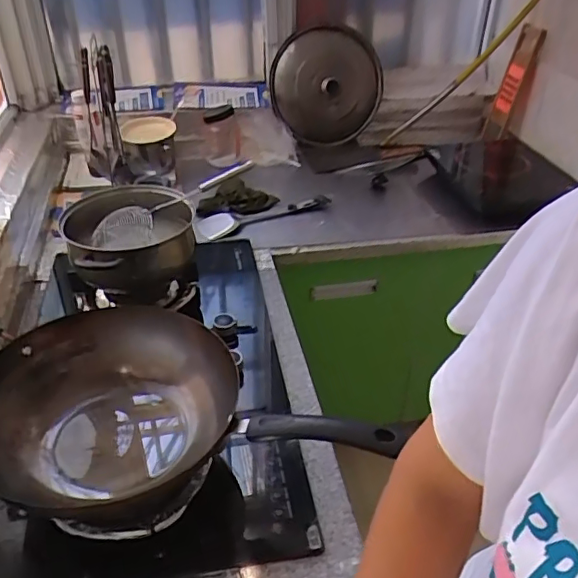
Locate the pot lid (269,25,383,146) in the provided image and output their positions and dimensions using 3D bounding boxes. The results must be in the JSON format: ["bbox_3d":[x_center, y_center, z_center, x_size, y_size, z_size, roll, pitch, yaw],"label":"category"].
[{"bbox_3d":[0.108,-0.588,1.618,0.356,0.314,0.075,-13,26,-18],"label":"pot lid"}]

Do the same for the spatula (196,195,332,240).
[{"bbox_3d":[-0.060,-0.183,1.338,0.342,0.030,0.075,-20,41,-25],"label":"spatula"}]

